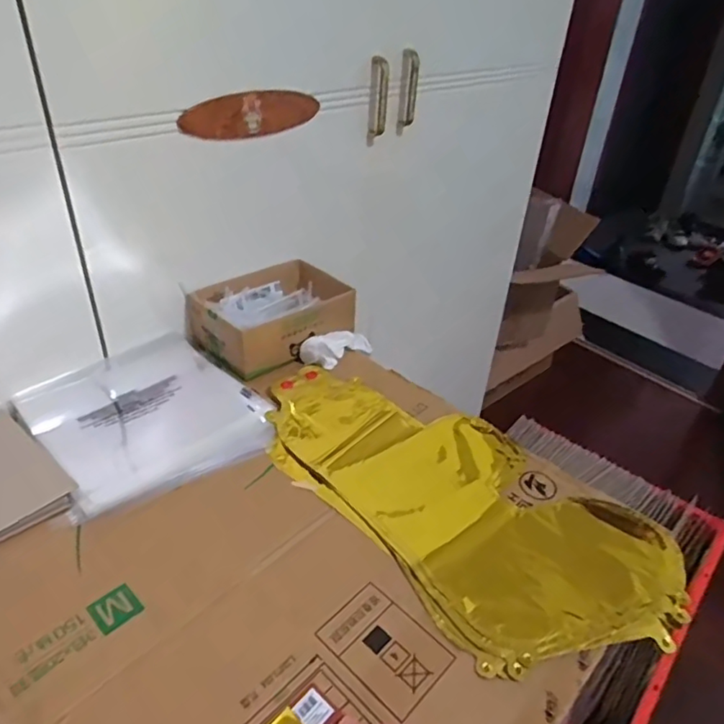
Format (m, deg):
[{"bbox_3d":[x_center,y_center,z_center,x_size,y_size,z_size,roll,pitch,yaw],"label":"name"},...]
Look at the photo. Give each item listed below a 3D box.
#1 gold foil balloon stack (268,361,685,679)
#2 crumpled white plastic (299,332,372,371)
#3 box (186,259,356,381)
[{"bbox_3d":[0.080,0.124,0.574,0.430,0.018,0.220,31,43,33],"label":"gold foil balloon stack"},{"bbox_3d":[-0.028,-0.021,0.751,0.036,0.036,0.108,30,27,32],"label":"crumpled white plastic"},{"bbox_3d":[-0.115,-0.064,0.768,0.148,0.058,0.189,30,43,32],"label":"box"}]

